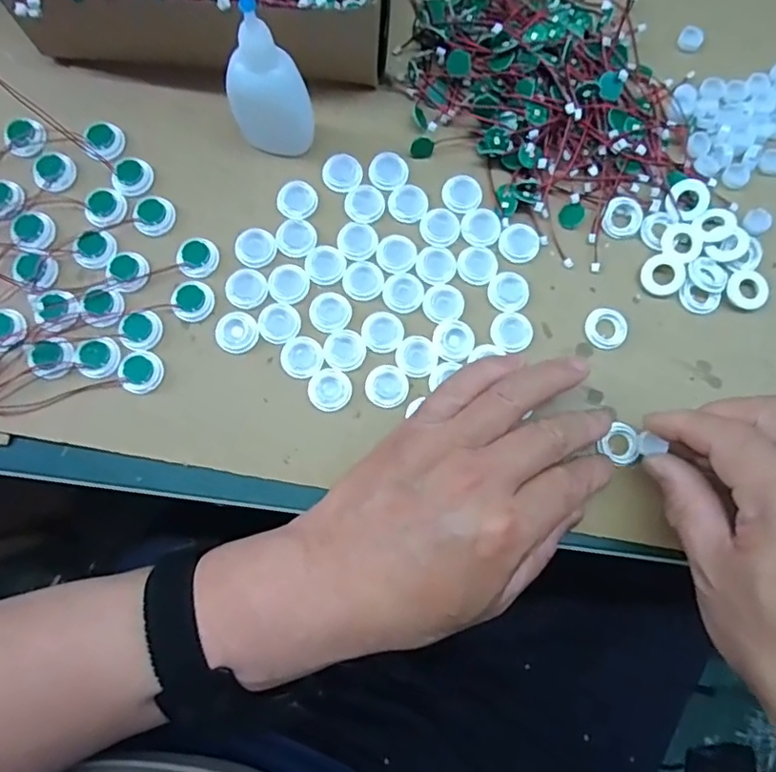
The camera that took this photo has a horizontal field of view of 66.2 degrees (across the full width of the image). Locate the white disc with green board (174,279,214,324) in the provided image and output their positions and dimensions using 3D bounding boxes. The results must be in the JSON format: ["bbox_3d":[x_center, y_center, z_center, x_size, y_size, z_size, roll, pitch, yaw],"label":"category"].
[{"bbox_3d":[-0.106,-0.047,0.325,0.021,0.004,0.023,-15,79,-4],"label":"white disc with green board"}]

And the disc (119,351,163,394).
[{"bbox_3d":[-0.132,-0.008,0.318,0.021,0.005,0.022,0,79,-1],"label":"disc"}]

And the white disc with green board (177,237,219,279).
[{"bbox_3d":[-0.105,-0.071,0.330,0.020,0.004,0.022,0,79,-1],"label":"white disc with green board"}]

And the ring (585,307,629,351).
[{"bbox_3d":[0.122,-0.032,0.333,0.023,0.004,0.023,0,79,-1],"label":"ring"}]

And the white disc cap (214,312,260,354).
[{"bbox_3d":[-0.082,-0.029,0.324,0.022,0.004,0.022,0,79,-1],"label":"white disc cap"}]

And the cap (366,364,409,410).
[{"bbox_3d":[0.000,0.000,0.321,0.022,0.004,0.023,0,79,-1],"label":"cap"}]

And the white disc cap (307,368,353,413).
[{"bbox_3d":[-0.031,0.002,0.321,0.023,0.004,0.023,0,79,-1],"label":"white disc cap"}]

